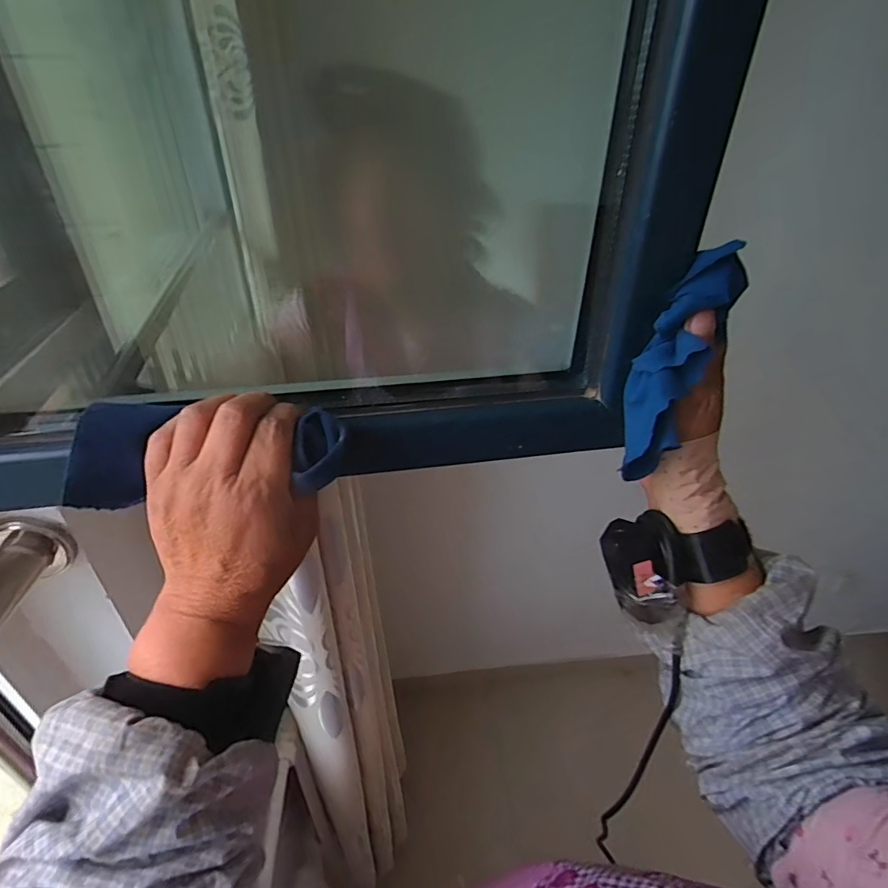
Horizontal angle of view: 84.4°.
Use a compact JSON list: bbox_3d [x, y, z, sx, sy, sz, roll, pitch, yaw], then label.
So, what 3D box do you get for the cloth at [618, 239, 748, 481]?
[{"bbox_3d":[0.140,-0.050,0.307,0.041,0.146,0.044,27,9,34],"label":"cloth"}]

